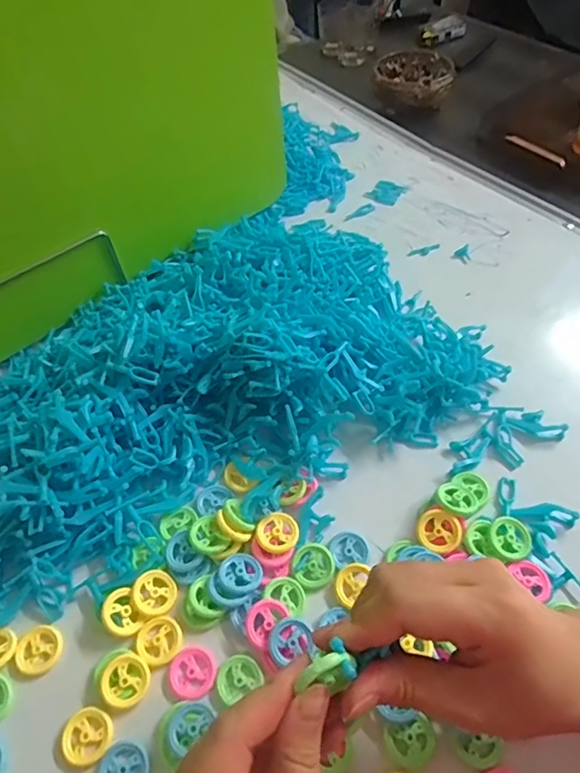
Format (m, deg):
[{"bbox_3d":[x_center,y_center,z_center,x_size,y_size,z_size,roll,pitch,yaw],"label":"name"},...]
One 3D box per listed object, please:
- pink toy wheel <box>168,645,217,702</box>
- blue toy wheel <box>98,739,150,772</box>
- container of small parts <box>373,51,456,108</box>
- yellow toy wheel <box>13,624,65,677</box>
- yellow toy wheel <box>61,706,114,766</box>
[{"bbox_3d":[-0.062,0.180,0.334,0.030,0.004,0.029,-1,54,1],"label":"pink toy wheel"},{"bbox_3d":[-0.096,0.222,0.306,0.028,0.004,0.029,-1,54,1],"label":"blue toy wheel"},{"bbox_3d":[0.222,-0.545,0.954,0.135,0.057,0.137,-1,54,1],"label":"container of small parts"},{"bbox_3d":[-0.164,0.172,0.347,0.030,0.004,0.029,-1,54,1],"label":"yellow toy wheel"},{"bbox_3d":[-0.121,0.208,0.317,0.028,0.004,0.029,-1,54,1],"label":"yellow toy wheel"}]

